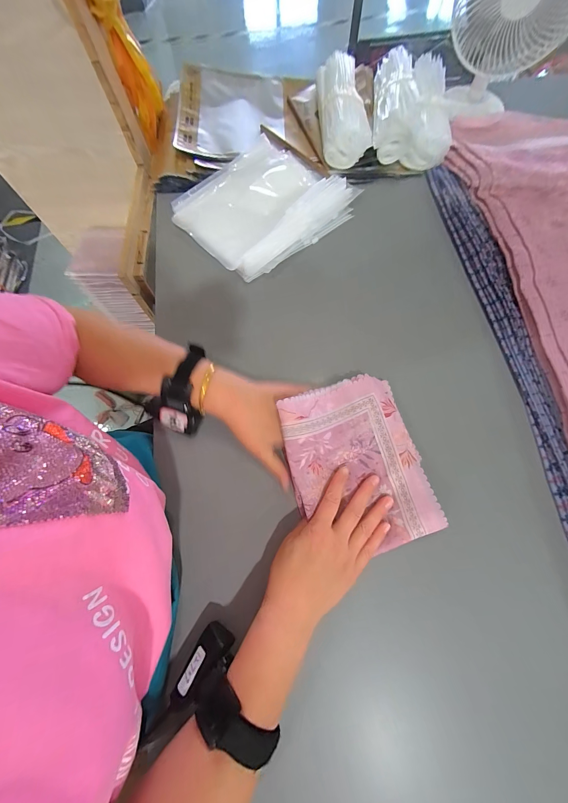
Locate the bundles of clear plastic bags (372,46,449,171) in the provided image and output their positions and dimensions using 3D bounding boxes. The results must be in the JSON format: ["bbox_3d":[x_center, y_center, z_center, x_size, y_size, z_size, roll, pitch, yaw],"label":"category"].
[{"bbox_3d":[0.239,-0.560,0.541,0.134,0.094,0.257,7,72,4],"label":"bundles of clear plastic bags"}]

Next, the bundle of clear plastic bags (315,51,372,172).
[{"bbox_3d":[0.107,-0.555,0.544,0.084,0.059,0.238,-2,72,1],"label":"bundle of clear plastic bags"}]

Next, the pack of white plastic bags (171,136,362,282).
[{"bbox_3d":[-0.048,-0.342,0.513,0.264,0.051,0.233,-40,75,-11],"label":"pack of white plastic bags"}]

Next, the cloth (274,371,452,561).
[{"bbox_3d":[0.087,0.070,0.348,0.160,0.053,0.203,-17,72,-4],"label":"cloth"}]

